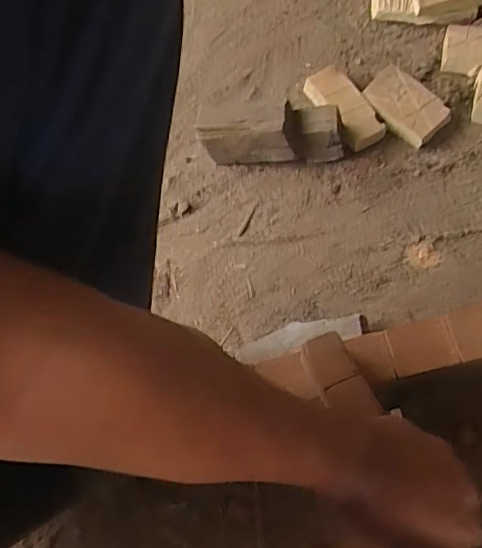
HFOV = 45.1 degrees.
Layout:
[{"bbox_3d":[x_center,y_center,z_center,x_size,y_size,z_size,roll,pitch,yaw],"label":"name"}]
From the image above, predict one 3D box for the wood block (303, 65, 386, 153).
[{"bbox_3d":[0.115,-0.183,0.647,0.044,0.031,0.102,-31,70,-8],"label":"wood block"}]

